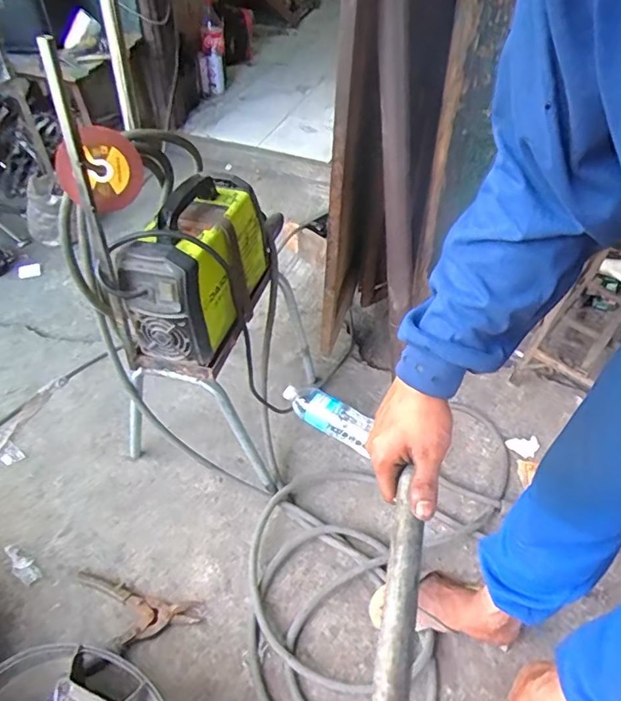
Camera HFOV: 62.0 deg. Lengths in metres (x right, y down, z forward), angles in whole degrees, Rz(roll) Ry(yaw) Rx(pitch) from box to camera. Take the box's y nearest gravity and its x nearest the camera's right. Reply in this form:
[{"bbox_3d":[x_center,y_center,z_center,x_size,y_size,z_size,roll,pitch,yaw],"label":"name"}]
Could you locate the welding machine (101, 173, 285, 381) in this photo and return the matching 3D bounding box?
[{"bbox_3d":[-0.179,-0.150,0.868,0.146,0.229,0.320,13,47,11],"label":"welding machine"}]

